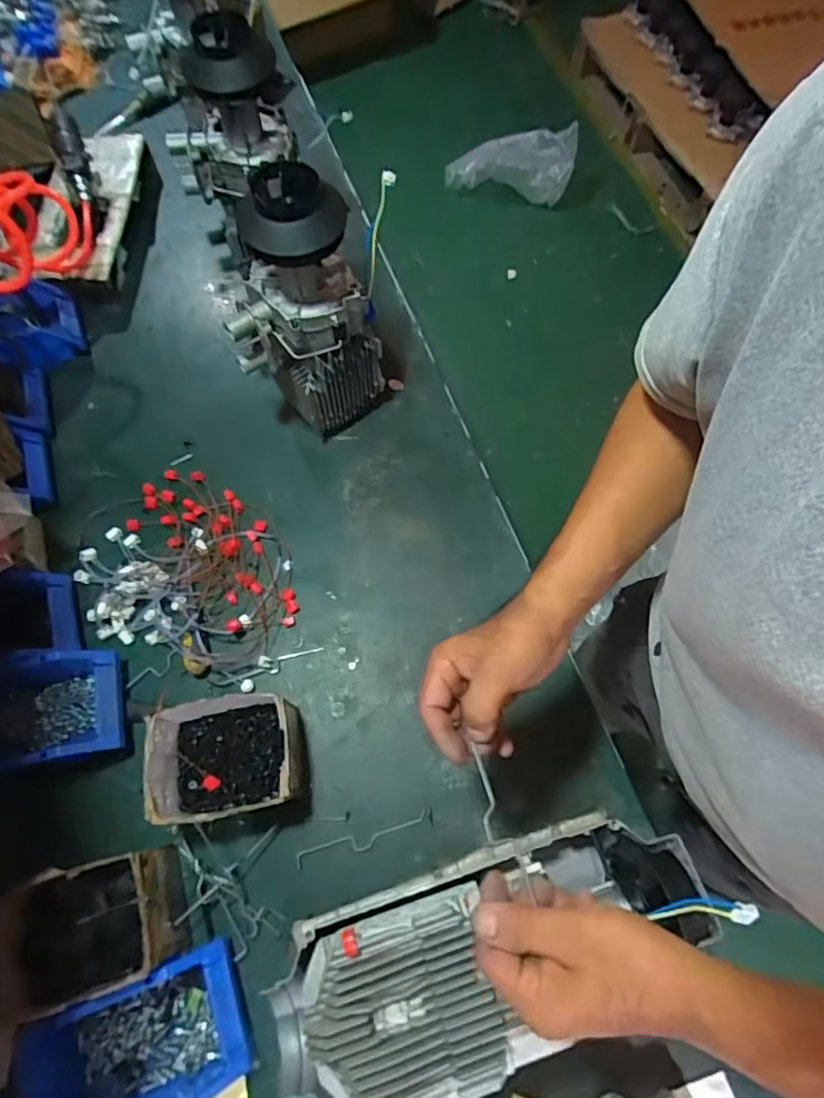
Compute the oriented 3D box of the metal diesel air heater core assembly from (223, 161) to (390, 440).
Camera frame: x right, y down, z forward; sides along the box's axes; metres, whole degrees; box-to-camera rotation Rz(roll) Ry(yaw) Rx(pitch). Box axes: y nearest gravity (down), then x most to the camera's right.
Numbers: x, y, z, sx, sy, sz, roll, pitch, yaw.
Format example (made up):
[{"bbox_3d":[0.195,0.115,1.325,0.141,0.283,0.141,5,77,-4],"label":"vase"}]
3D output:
[{"bbox_3d":[-0.127,-0.266,0.695,0.172,0.328,0.103,-37,72,-11],"label":"metal diesel air heater core assembly"}]

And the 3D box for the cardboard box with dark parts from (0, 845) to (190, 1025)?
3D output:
[{"bbox_3d":[-0.318,0.374,0.569,0.173,0.086,0.115,-14,69,-3],"label":"cardboard box with dark parts"}]

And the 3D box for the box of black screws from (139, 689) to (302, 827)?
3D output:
[{"bbox_3d":[-0.199,0.225,0.624,0.150,0.093,0.127,-9,69,-1],"label":"box of black screws"}]

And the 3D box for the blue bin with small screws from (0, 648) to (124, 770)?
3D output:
[{"bbox_3d":[-0.450,0.192,0.654,0.227,0.080,0.125,-9,69,-1],"label":"blue bin with small screws"}]

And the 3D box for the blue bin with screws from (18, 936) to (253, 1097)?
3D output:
[{"bbox_3d":[-0.263,0.471,0.536,0.201,0.078,0.117,-21,70,-6],"label":"blue bin with screws"}]

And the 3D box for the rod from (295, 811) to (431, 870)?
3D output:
[{"bbox_3d":[-0.054,0.323,0.632,0.150,0.005,0.019,-16,63,-6],"label":"rod"}]

